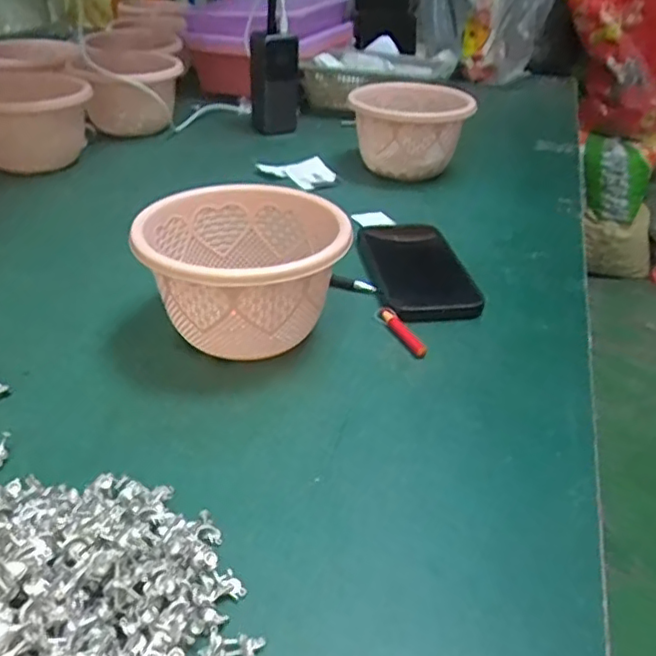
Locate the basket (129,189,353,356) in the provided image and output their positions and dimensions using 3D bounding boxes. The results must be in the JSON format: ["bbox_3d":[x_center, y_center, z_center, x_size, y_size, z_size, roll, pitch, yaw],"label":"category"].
[{"bbox_3d":[-0.061,-0.036,0.462,0.141,0.092,0.130,3,34,-2],"label":"basket"}]

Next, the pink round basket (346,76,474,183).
[{"bbox_3d":[0.097,-0.237,0.775,0.134,0.097,0.147,3,34,-2],"label":"pink round basket"}]

